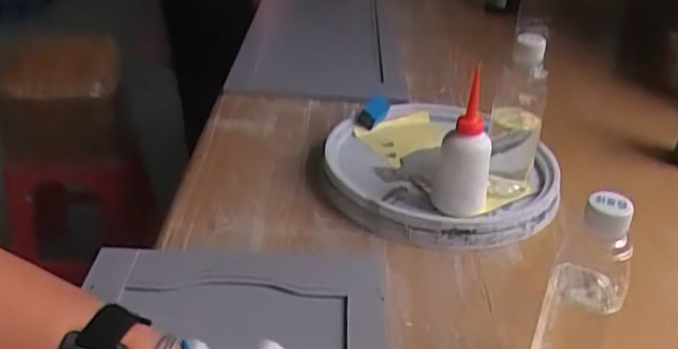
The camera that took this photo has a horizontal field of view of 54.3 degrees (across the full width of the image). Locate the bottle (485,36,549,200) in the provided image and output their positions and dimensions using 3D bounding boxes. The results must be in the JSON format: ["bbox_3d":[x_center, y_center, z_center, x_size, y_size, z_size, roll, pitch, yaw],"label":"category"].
[{"bbox_3d":[0.202,-0.059,0.749,0.056,0.204,0.059,13,31,10],"label":"bottle"}]

